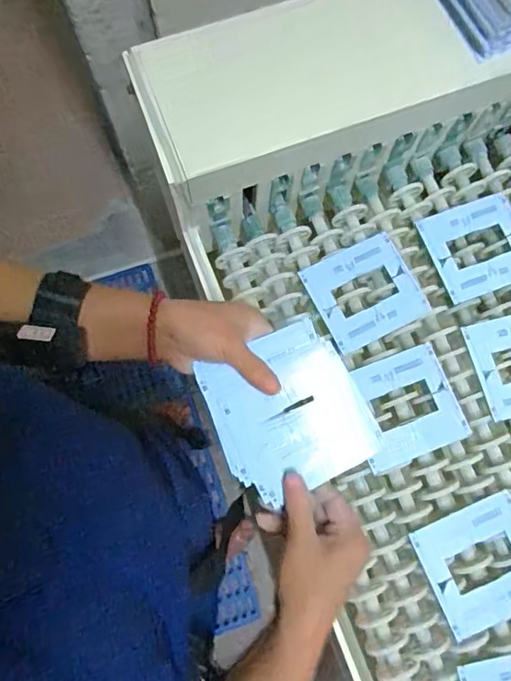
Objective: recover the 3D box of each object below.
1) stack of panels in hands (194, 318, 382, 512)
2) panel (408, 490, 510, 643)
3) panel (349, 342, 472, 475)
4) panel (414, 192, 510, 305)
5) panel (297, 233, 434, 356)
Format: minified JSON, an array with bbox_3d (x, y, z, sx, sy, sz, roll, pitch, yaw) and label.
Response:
[{"bbox_3d":[0.027,0.061,0.429,0.121,0.011,0.128,-28,80,-6],"label":"stack of panels in hands"},{"bbox_3d":[0.216,0.212,0.482,0.109,0.005,0.100,-21,78,-6],"label":"panel"},{"bbox_3d":[0.151,0.067,0.512,0.104,0.005,0.104,-20,78,-4],"label":"panel"},{"bbox_3d":[0.245,-0.103,0.556,0.113,0.010,0.102,-19,78,-8],"label":"panel"},{"bbox_3d":[0.116,-0.052,0.539,0.108,0.007,0.100,-25,81,-8],"label":"panel"}]

